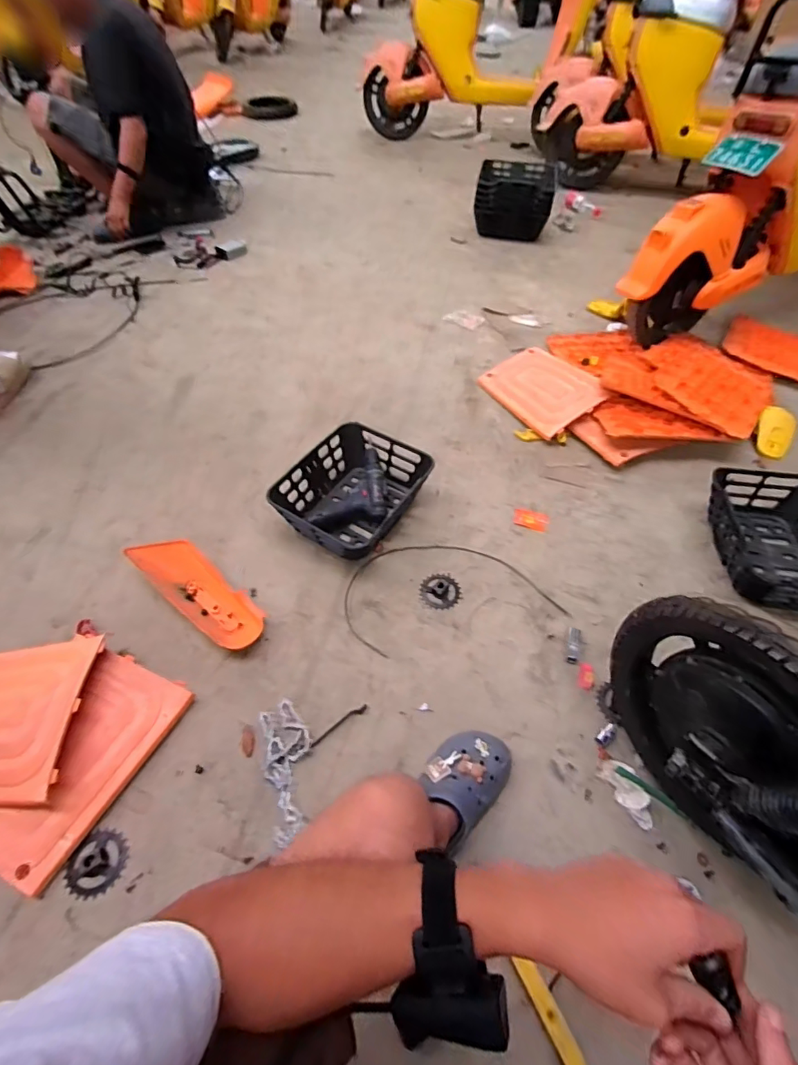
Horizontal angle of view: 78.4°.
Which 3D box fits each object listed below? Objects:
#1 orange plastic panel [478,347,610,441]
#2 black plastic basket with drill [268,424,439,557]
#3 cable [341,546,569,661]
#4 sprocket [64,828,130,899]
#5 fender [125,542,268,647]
[{"bbox_3d":[0.415,-0.418,1.409,0.243,0.018,0.321,-33,57,-10],"label":"orange plastic panel"},{"bbox_3d":[-0.098,-0.099,1.123,0.267,0.118,0.319,27,57,18],"label":"black plastic basket with drill"},{"bbox_3d":[0.102,0.113,1.036,0.440,0.022,0.237,-12,56,-8],"label":"cable"},{"bbox_3d":[-0.454,0.499,0.740,0.083,0.009,0.085,0,55,0],"label":"sprocket"},{"bbox_3d":[-0.410,0.116,1.005,0.332,0.050,0.109,34,61,21],"label":"fender"}]

